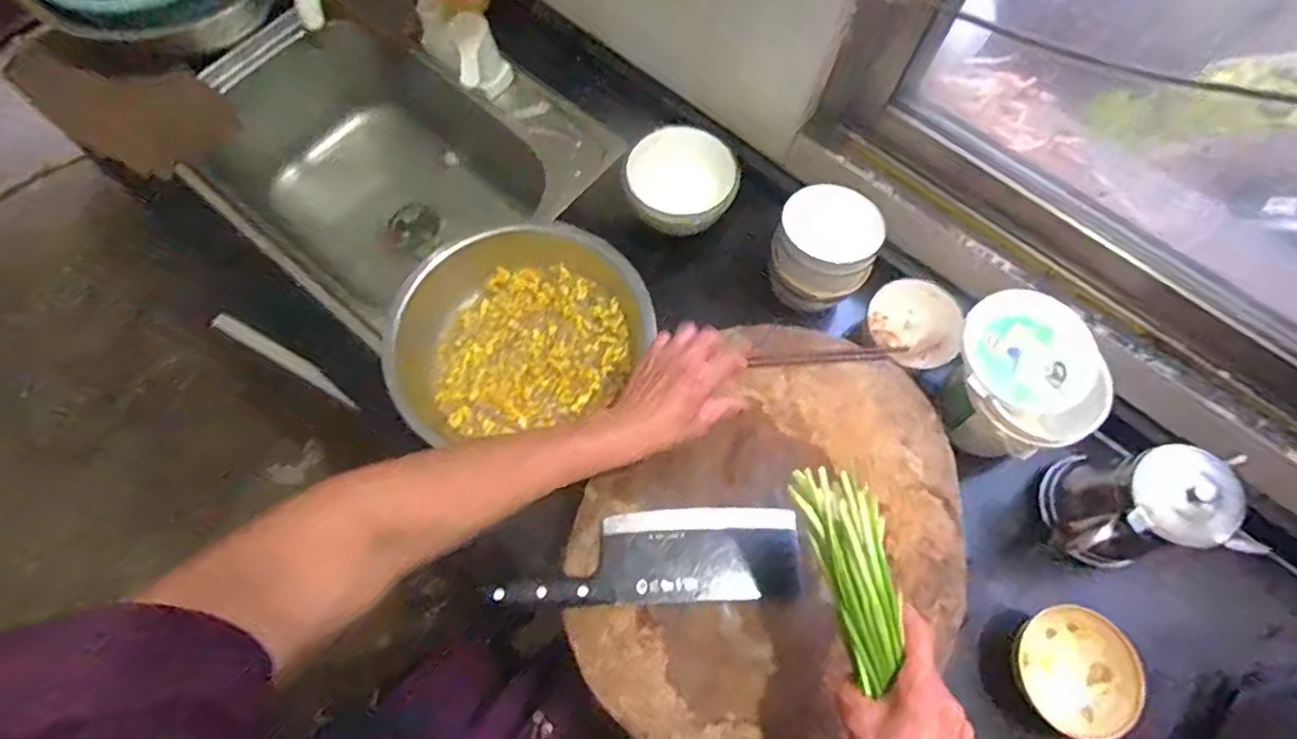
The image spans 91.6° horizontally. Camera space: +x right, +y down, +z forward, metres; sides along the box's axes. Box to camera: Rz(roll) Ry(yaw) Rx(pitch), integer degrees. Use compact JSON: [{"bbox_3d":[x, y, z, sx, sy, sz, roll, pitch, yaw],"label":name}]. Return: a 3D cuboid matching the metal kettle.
[{"bbox_3d":[0.462,0.128,0.608,0.106,0.135,0.101,6,69,0],"label":"metal kettle"}]

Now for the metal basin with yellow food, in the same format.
[{"bbox_3d":[-0.151,-0.047,0.693,0.274,0.087,0.235,-35,74,-14],"label":"metal basin with yellow food"}]

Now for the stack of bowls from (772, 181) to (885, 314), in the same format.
[{"bbox_3d":[0.190,-0.128,0.686,0.109,0.106,0.088,20,69,6],"label":"stack of bowls"}]

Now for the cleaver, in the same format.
[{"bbox_3d":[0.006,0.170,0.578,0.266,0.036,0.081,-2,69,-2],"label":"cleaver"}]

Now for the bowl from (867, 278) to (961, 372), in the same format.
[{"bbox_3d":[0.293,-0.050,0.701,0.099,0.046,0.086,2,69,-1],"label":"bowl"}]

